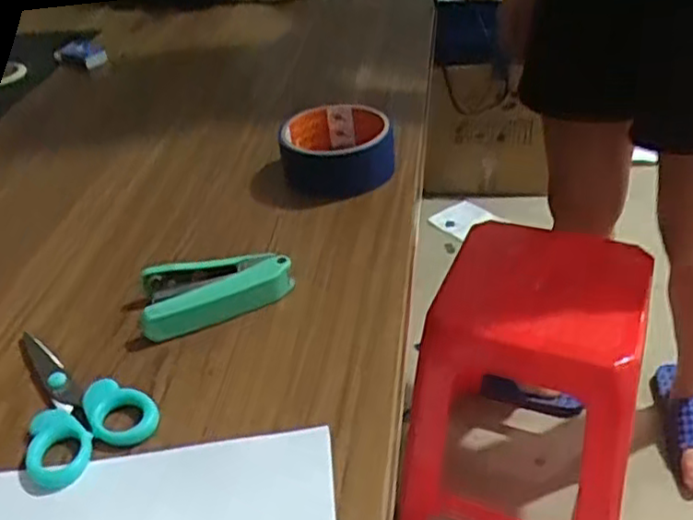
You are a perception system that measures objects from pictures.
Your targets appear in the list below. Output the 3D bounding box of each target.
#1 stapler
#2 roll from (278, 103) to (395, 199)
[{"bbox_3d":[-0.076,0.022,0.410,0.088,0.029,0.042,-11,37,-8],"label":"stapler"},{"bbox_3d":[-0.006,-0.084,0.527,0.085,0.048,0.077,-1,37,6],"label":"roll"}]

